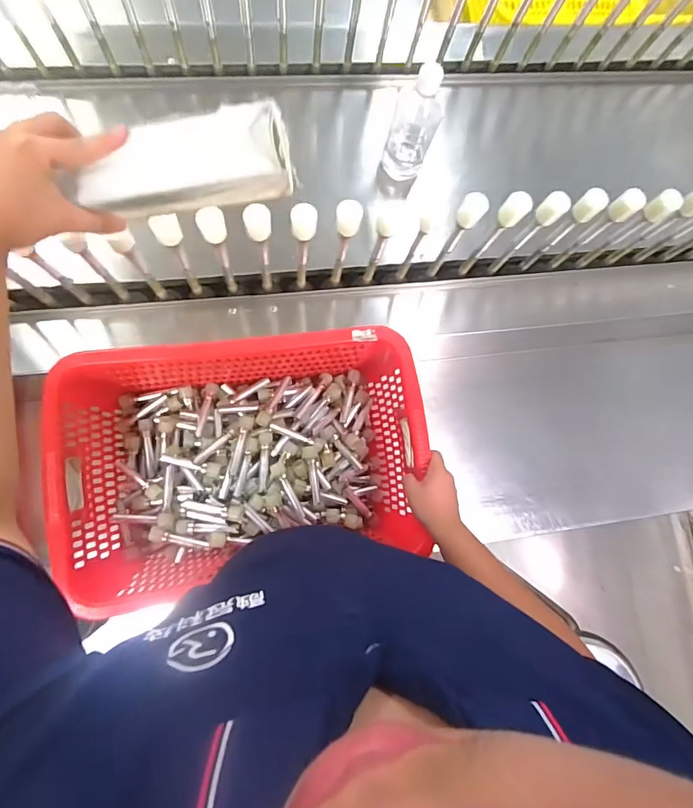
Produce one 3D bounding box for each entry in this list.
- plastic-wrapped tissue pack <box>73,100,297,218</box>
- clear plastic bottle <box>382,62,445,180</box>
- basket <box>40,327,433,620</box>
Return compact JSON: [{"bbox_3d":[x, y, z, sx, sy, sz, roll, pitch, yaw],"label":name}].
[{"bbox_3d":[-0.143,-0.212,0.417,0.183,0.043,0.064,-11,86,2],"label":"plastic-wrapped tissue pack"},{"bbox_3d":[0.093,-0.384,0.644,0.063,0.145,0.074,17,84,-2],"label":"clear plastic bottle"},{"bbox_3d":[-0.145,0.073,0.709,0.500,0.164,0.333,-8,86,-4],"label":"basket"}]

